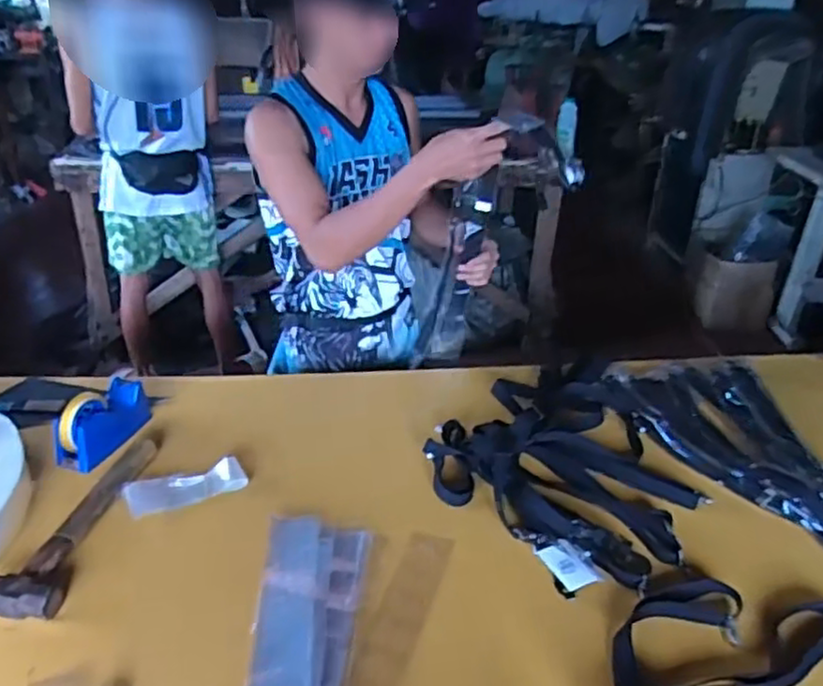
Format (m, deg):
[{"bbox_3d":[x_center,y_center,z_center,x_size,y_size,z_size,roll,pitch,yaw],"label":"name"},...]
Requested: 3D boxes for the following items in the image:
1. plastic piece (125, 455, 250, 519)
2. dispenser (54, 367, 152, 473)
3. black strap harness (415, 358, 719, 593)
[{"bbox_3d":[-0.332,0.210,1.032,0.164,0.015,0.072,-14,35,-24],"label":"plastic piece"},{"bbox_3d":[-0.483,0.111,1.095,0.062,0.081,0.174,10,32,13],"label":"dispenser"},{"bbox_3d":[0.228,0.176,1.087,0.386,0.039,0.479,-7,32,-14],"label":"black strap harness"}]

